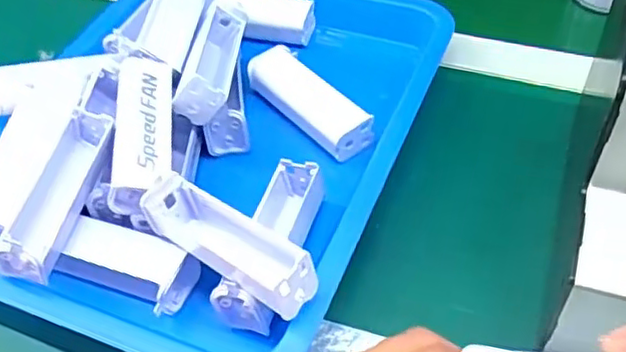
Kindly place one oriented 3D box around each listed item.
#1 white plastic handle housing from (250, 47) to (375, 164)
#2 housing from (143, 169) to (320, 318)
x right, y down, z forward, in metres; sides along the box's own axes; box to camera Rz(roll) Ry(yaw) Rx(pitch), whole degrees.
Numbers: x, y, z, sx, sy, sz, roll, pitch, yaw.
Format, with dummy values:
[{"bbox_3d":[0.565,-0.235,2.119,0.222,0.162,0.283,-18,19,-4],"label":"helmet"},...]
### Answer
[{"bbox_3d":[-0.004,-0.053,0.455,0.038,0.022,0.103,-32,54,-21],"label":"white plastic handle housing"},{"bbox_3d":[-0.043,0.034,0.338,0.099,0.038,0.033,30,58,27],"label":"housing"}]

